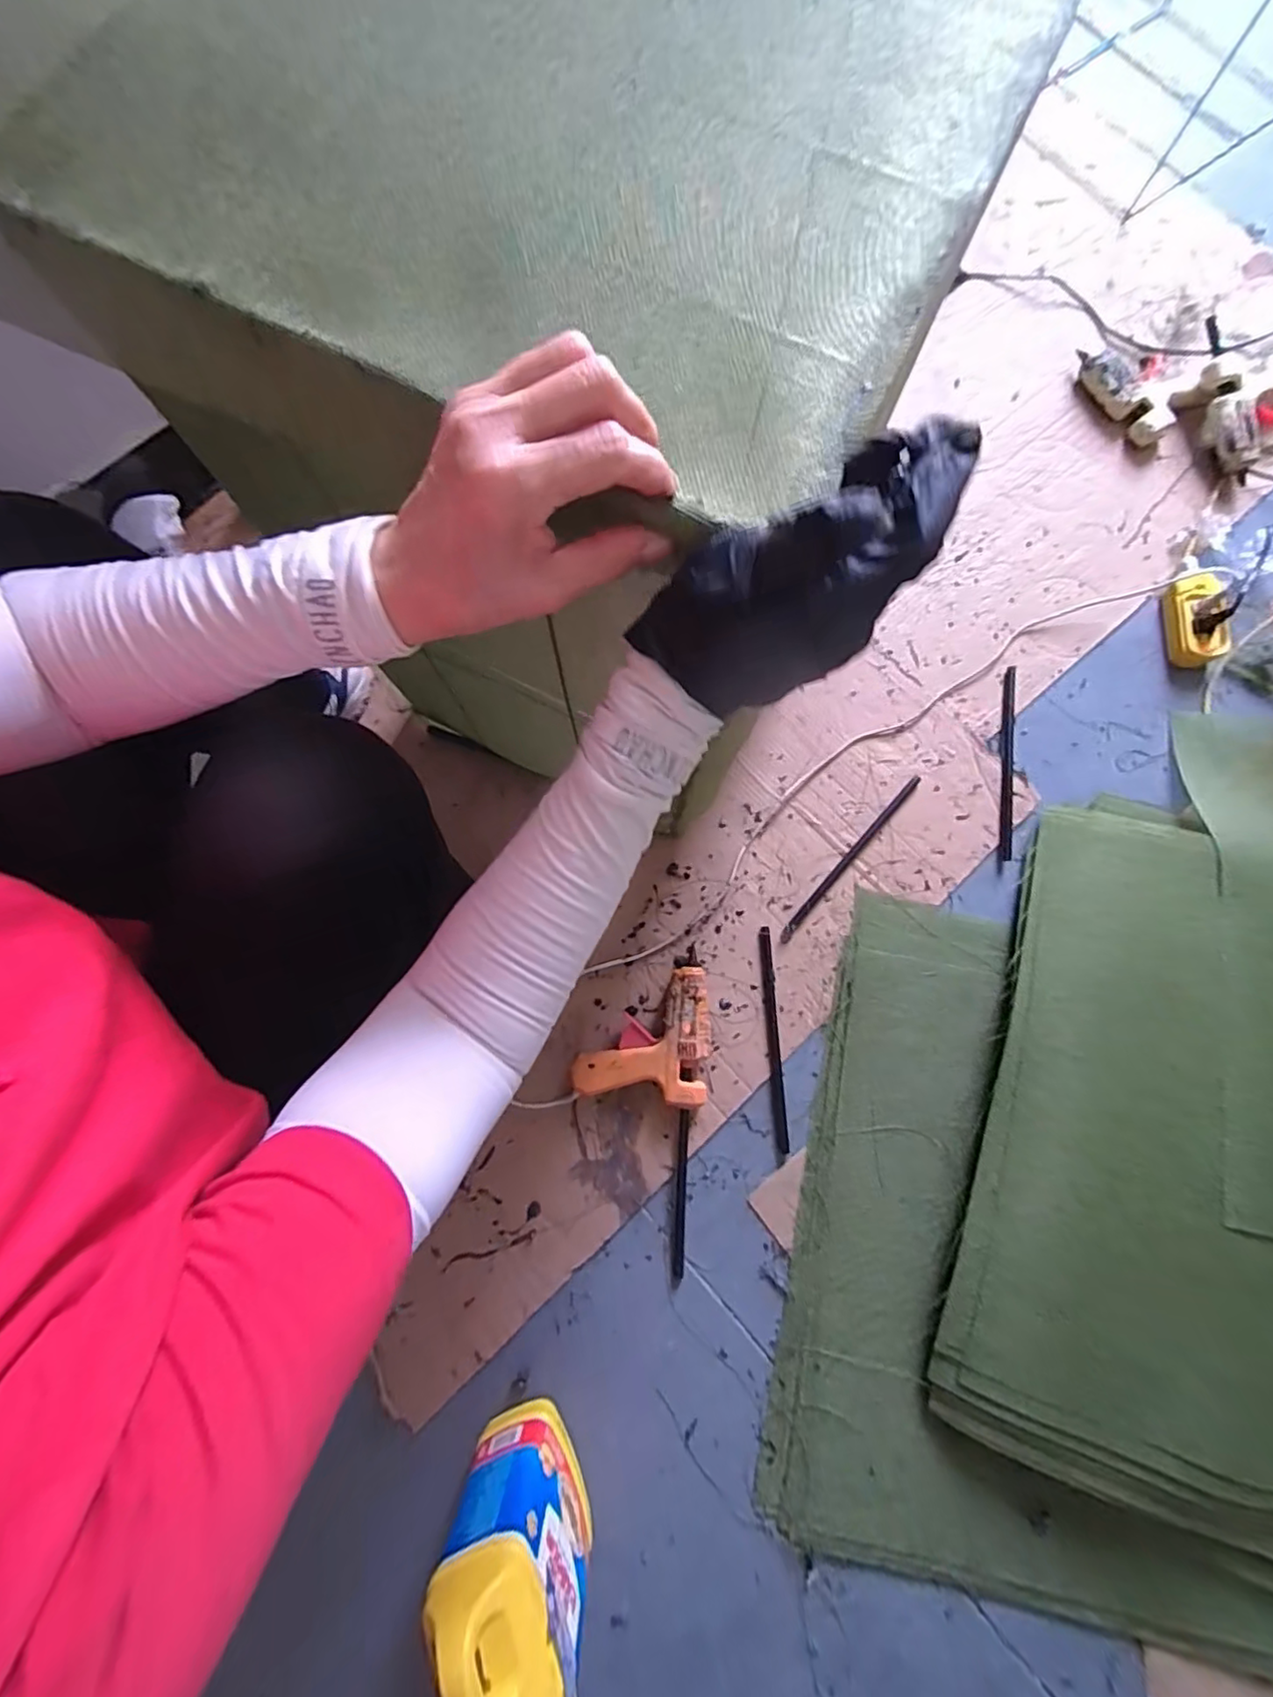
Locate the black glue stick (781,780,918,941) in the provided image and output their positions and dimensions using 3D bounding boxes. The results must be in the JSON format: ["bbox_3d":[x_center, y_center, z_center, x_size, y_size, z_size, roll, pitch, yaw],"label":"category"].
[{"bbox_3d":[0.275,0.011,0.781,0.015,0.006,0.276,41,83,8],"label":"black glue stick"}]

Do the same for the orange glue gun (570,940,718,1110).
[{"bbox_3d":[0.009,0.214,0.734,0.155,0.041,0.168,4,80,2],"label":"orange glue gun"}]

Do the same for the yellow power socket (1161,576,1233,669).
[{"bbox_3d":[0.749,-0.310,0.817,0.067,0.041,0.125,-1,79,1],"label":"yellow power socket"}]

